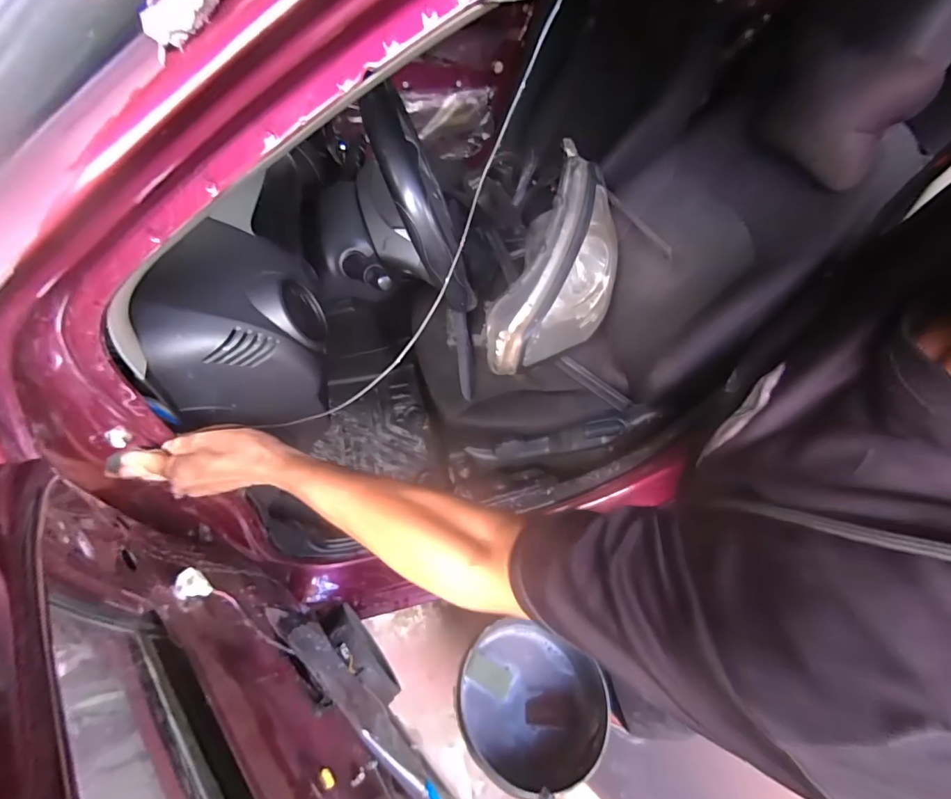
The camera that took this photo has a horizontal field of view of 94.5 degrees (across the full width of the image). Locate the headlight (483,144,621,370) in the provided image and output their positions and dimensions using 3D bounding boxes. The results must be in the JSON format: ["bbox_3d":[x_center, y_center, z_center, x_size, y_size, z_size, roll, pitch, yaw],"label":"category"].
[{"bbox_3d":[0.219,-0.309,1.065,0.275,0.200,0.610,36,70,-27],"label":"headlight"}]

